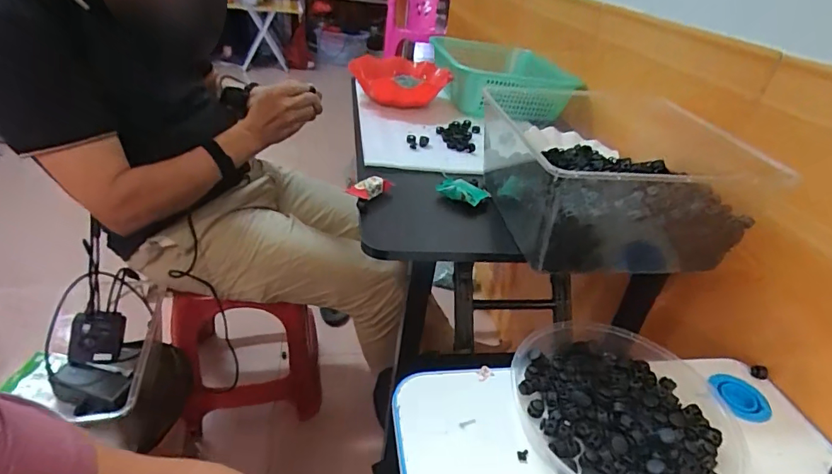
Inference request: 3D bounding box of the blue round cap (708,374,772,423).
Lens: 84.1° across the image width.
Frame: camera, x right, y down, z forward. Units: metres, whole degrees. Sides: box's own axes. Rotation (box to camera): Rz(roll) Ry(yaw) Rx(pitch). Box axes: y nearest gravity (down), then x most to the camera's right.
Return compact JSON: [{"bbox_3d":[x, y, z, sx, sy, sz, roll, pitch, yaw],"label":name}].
[{"bbox_3d":[0.398,0.195,0.562,0.061,0.009,0.061,5,33,-3],"label":"blue round cap"}]

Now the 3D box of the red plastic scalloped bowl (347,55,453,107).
[{"bbox_3d":[-0.032,-0.335,1.012,0.198,0.070,0.185,5,33,-3],"label":"red plastic scalloped bowl"}]

